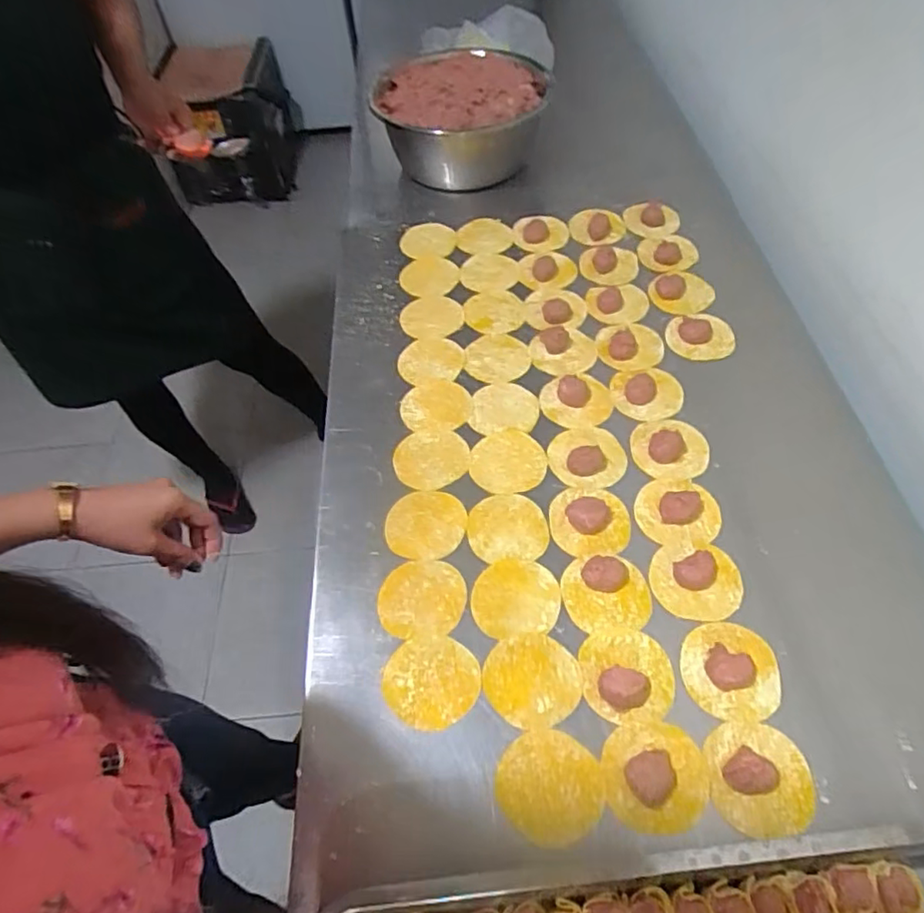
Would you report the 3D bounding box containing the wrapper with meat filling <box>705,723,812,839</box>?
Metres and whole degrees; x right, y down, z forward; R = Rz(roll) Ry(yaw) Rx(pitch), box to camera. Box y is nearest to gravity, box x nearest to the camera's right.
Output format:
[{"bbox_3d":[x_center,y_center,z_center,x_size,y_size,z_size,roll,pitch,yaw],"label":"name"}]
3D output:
[{"bbox_3d":[0.234,0.247,0.474,0.077,0.030,0.078,-2,56,3],"label":"wrapper with meat filling"}]

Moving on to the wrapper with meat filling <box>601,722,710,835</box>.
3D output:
[{"bbox_3d":[0.154,0.252,0.483,0.080,0.018,0.077,-2,56,3],"label":"wrapper with meat filling"}]

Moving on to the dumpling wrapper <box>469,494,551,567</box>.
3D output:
[{"bbox_3d":[0.047,0.073,0.628,0.080,0.004,0.075,-3,56,3],"label":"dumpling wrapper"}]

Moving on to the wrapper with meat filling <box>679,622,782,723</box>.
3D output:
[{"bbox_3d":[0.233,0.183,0.528,0.077,0.017,0.081,-2,56,3],"label":"wrapper with meat filling"}]

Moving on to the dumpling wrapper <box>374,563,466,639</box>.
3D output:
[{"bbox_3d":[-0.039,0.139,0.594,0.083,0.004,0.077,-3,56,-1],"label":"dumpling wrapper"}]

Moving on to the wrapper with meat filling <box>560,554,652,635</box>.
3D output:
[{"bbox_3d":[0.137,0.127,0.574,0.081,0.025,0.072,-1,56,4],"label":"wrapper with meat filling"}]

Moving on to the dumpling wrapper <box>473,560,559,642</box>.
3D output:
[{"bbox_3d":[0.051,0.136,0.586,0.082,0.007,0.076,-5,57,7],"label":"dumpling wrapper"}]

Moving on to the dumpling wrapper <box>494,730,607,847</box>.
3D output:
[{"bbox_3d":[0.071,0.265,0.490,0.083,0.004,0.080,-2,56,3],"label":"dumpling wrapper"}]

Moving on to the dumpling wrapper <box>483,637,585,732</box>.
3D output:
[{"bbox_3d":[0.062,0.198,0.537,0.085,0.004,0.077,-11,54,-3],"label":"dumpling wrapper"}]

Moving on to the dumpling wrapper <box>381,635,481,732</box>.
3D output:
[{"bbox_3d":[-0.028,0.199,0.543,0.084,0.004,0.078,-2,56,3],"label":"dumpling wrapper"}]

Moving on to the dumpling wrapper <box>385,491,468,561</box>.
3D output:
[{"bbox_3d":[-0.037,0.071,0.640,0.082,0.005,0.078,-3,57,1],"label":"dumpling wrapper"}]

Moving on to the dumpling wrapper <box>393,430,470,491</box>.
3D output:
[{"bbox_3d":[-0.034,0.003,0.689,0.083,0.005,0.078,-5,56,1],"label":"dumpling wrapper"}]

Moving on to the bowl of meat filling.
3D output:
[{"bbox_3d":[-0.016,-0.566,1.023,0.287,0.125,0.243,29,63,22],"label":"bowl of meat filling"}]

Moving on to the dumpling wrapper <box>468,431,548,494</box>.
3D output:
[{"bbox_3d":[0.051,0.004,0.674,0.083,0.004,0.083,-2,56,3],"label":"dumpling wrapper"}]

